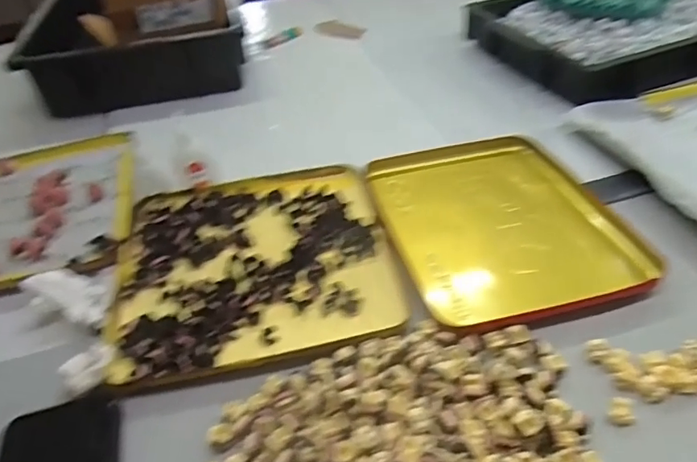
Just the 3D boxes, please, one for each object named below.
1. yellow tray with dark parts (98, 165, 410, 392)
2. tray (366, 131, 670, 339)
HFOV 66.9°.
[{"bbox_3d":[-0.088,0.021,0.482,0.237,0.017,0.238,-12,41,-7],"label":"yellow tray with dark parts"},{"bbox_3d":[0.140,-0.010,0.506,0.196,0.026,0.244,-13,41,-9],"label":"tray"}]

